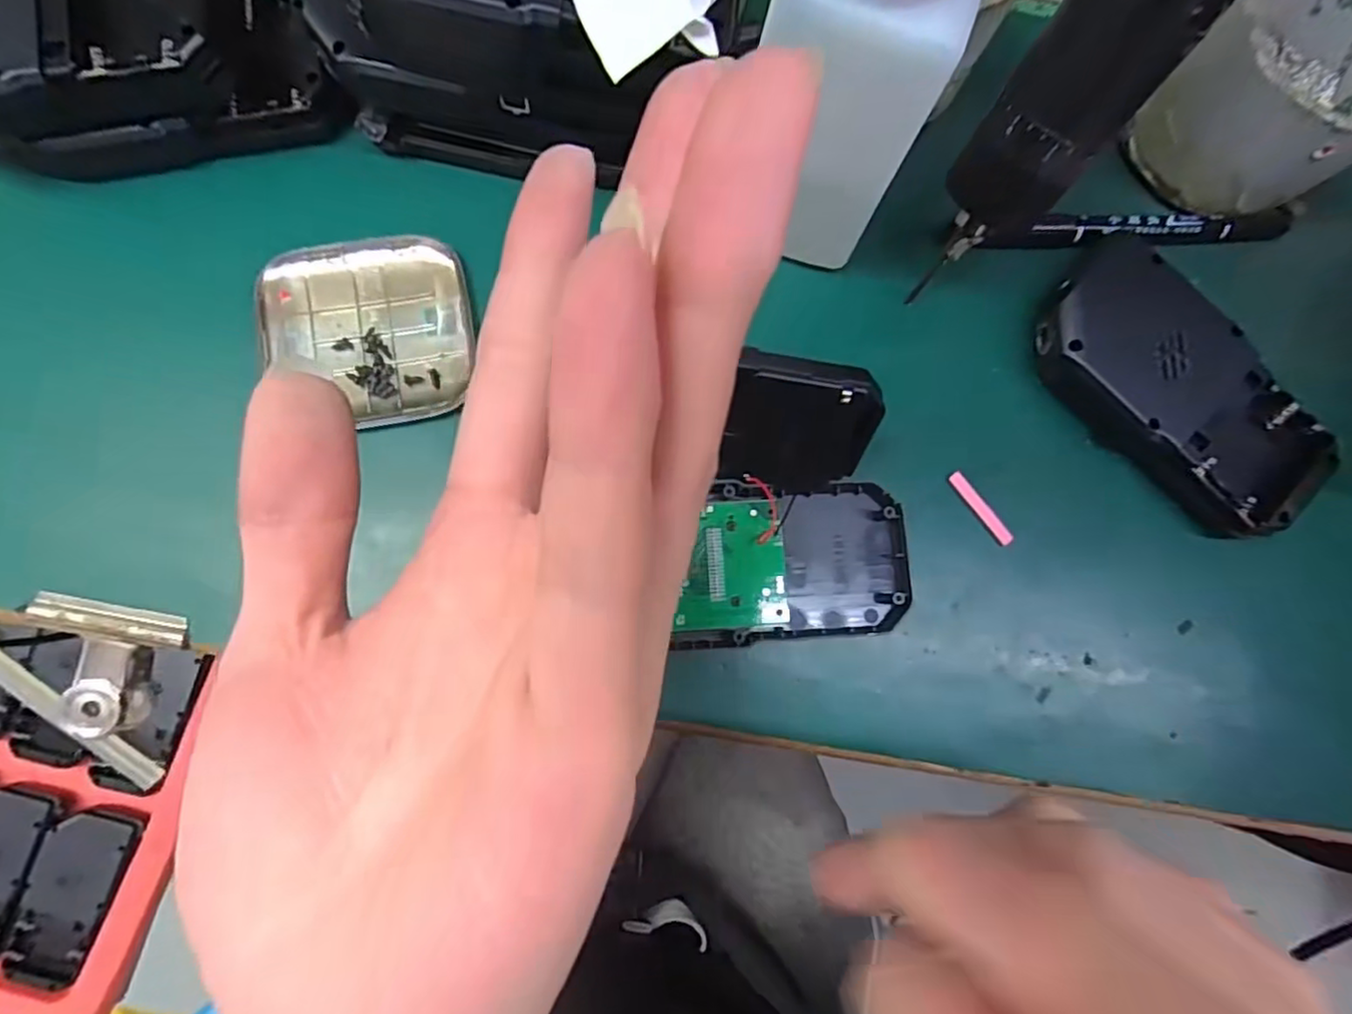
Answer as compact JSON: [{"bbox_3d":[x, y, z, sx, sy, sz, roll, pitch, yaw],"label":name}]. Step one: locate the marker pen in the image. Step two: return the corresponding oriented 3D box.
[{"bbox_3d":[0.184,-0.109,0.260,0.132,0.015,0.017,-4,82,-4],"label":"marker pen"}]

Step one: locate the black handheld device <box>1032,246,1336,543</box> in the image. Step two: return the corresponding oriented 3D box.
[{"bbox_3d":[0.184,-0.042,0.244,0.061,0.016,0.113,-42,86,-8],"label":"black handheld device"}]

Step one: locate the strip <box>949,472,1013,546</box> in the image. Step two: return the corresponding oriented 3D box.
[{"bbox_3d":[0.114,0.000,0.247,0.005,0.004,0.032,-37,85,-8],"label":"strip"}]

